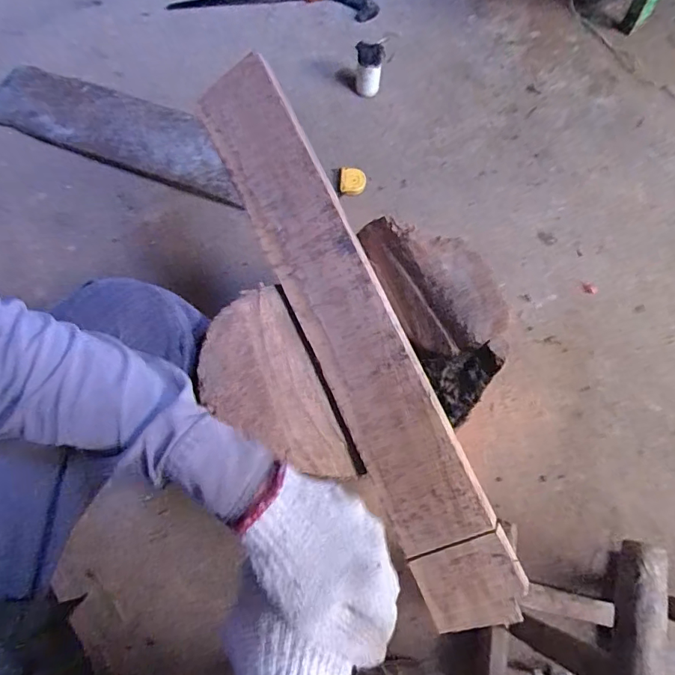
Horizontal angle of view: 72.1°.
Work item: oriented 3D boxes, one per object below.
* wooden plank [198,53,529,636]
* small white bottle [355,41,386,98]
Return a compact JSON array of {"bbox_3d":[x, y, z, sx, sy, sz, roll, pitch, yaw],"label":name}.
[{"bbox_3d":[0.001,-0.036,0.574,0.116,0.012,0.734,-31,74,19],"label":"wooden plank"},{"bbox_3d":[0.072,-0.606,1.043,0.060,0.098,0.062,0,73,-1],"label":"small white bottle"}]

